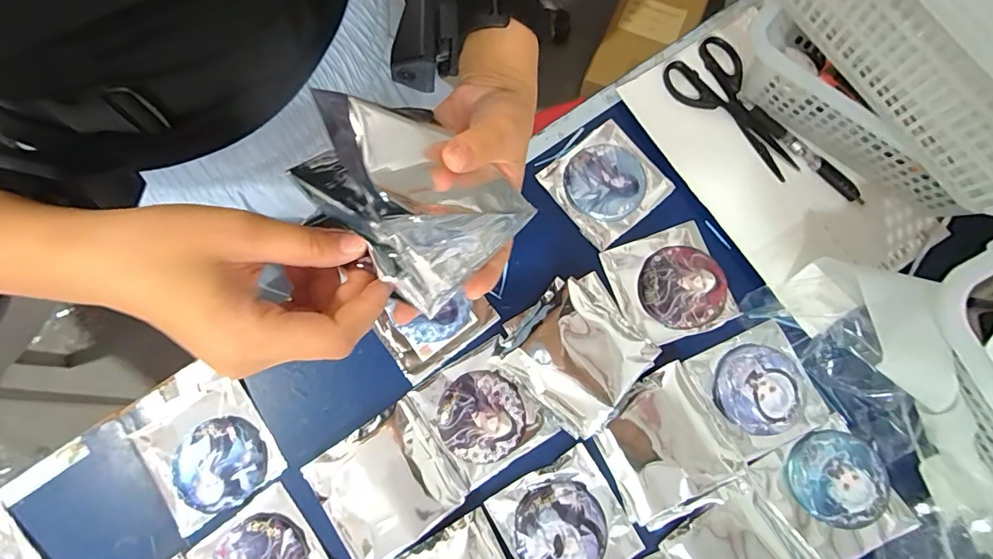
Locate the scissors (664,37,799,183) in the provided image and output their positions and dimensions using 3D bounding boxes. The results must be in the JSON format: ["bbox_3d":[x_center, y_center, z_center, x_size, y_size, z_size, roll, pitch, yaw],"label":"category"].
[{"bbox_3d":[0.232,-0.164,0.446,0.076,0.009,0.148,-41,81,-7],"label":"scissors"}]

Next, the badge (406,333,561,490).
[{"bbox_3d":[-0.011,0.110,0.393,0.088,0.011,0.096,-34,80,-5],"label":"badge"}]

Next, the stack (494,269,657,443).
[{"bbox_3d":[0.067,0.055,0.388,0.107,0.039,0.102,-43,81,-7],"label":"stack"}]

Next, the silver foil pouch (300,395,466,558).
[{"bbox_3d":[-0.089,0.163,0.379,0.096,0.019,0.095,-35,80,-6],"label":"silver foil pouch"}]

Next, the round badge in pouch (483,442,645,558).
[{"bbox_3d":[0.054,0.199,0.377,0.094,0.008,0.094,-30,80,-5],"label":"round badge in pouch"}]

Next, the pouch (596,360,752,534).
[{"bbox_3d":[0.133,0.135,0.375,0.092,0.035,0.105,-26,80,-4],"label":"pouch"}]

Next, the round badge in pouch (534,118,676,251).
[{"bbox_3d":[0.101,-0.092,0.435,0.094,0.007,0.093,-38,81,-6],"label":"round badge in pouch"}]

